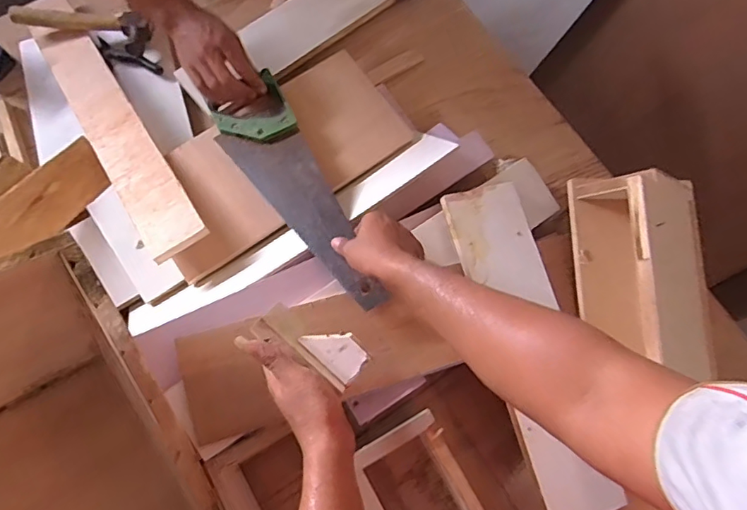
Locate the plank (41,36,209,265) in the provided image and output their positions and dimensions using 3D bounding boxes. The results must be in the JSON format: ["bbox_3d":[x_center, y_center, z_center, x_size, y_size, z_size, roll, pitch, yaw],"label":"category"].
[{"bbox_3d":[-0.388,-0.185,0.781,0.082,0.011,0.475,-34,66,-8],"label":"plank"}]

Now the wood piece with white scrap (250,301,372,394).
[{"bbox_3d":[-0.062,0.086,0.530,0.115,0.024,0.045,30,75,17],"label":"wood piece with white scrap"}]

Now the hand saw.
[{"bbox_3d":[-0.099,-0.090,0.715,0.110,0.031,0.392,-31,69,-9],"label":"hand saw"}]

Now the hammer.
[{"bbox_3d":[-0.469,-0.380,0.854,0.219,0.058,0.059,11,73,3],"label":"hammer"}]

